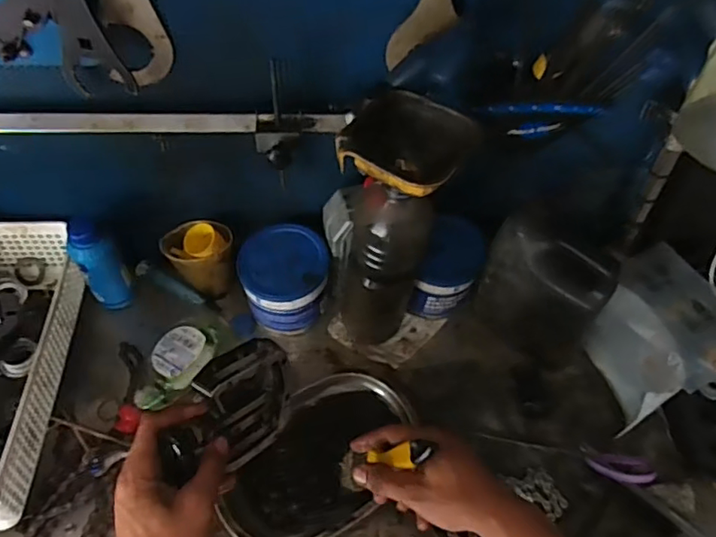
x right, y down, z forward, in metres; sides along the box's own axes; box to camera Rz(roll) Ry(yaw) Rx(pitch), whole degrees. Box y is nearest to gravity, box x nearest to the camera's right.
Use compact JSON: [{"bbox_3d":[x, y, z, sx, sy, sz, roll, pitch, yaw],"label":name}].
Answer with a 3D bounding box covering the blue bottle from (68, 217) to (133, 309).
[{"bbox_3d":[-0.301,-0.002,0.666,0.047,0.142,0.035,-27,59,-19],"label":"blue bottle"}]

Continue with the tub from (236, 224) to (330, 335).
[{"bbox_3d":[-0.089,0.015,0.692,0.099,0.094,0.105,0,54,-1],"label":"tub"}]

